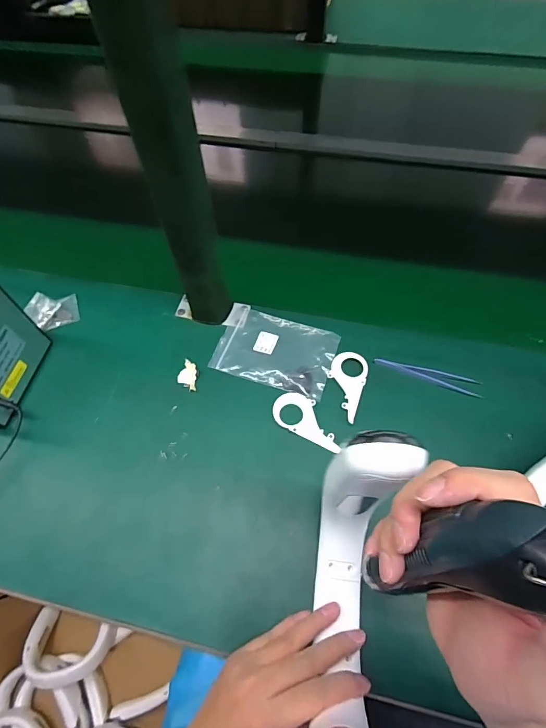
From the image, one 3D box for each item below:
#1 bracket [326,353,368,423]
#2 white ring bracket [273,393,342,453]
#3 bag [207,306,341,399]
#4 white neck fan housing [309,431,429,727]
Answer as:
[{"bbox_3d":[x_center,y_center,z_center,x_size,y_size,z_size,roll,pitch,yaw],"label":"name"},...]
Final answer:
[{"bbox_3d":[0.088,0.023,0.467,0.048,0.006,0.090,19,63,12],"label":"bracket"},{"bbox_3d":[0.043,0.065,0.444,0.090,0.005,0.047,25,60,17],"label":"white ring bracket"},{"bbox_3d":[0.002,-0.020,0.498,0.152,0.014,0.104,17,62,11],"label":"bag"},{"bbox_3d":[0.061,0.162,0.272,0.048,0.194,0.187,7,63,4],"label":"white neck fan housing"}]

